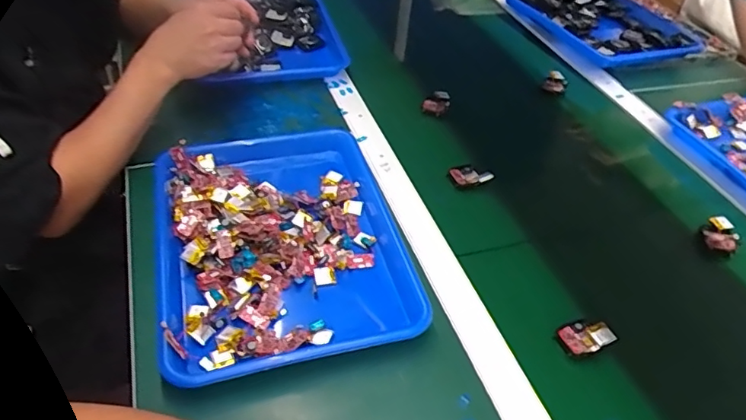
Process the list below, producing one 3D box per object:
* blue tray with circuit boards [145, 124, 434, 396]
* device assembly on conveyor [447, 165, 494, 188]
[{"bbox_3d":[-0.108,0.033,0.617,0.271,0.058,0.339,-10,44,-15],"label":"blue tray with circuit boards"},{"bbox_3d":[0.125,-0.046,0.721,0.057,0.016,0.033,-5,43,-10],"label":"device assembly on conveyor"}]

